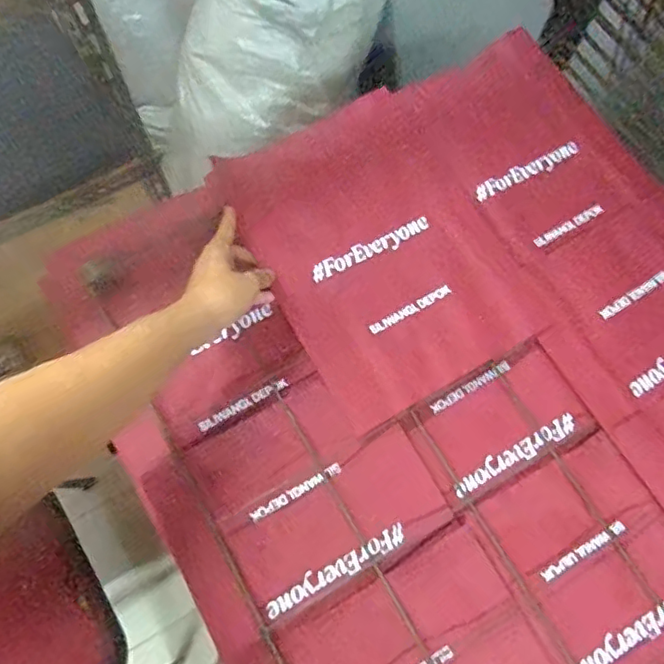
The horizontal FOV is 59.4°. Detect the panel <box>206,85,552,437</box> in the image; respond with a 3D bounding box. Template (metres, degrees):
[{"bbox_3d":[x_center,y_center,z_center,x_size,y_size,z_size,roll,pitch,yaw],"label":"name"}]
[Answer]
[{"bbox_3d":[0.051,-0.095,0.636,0.253,0.032,0.333,-29,74,-9],"label":"panel"}]

